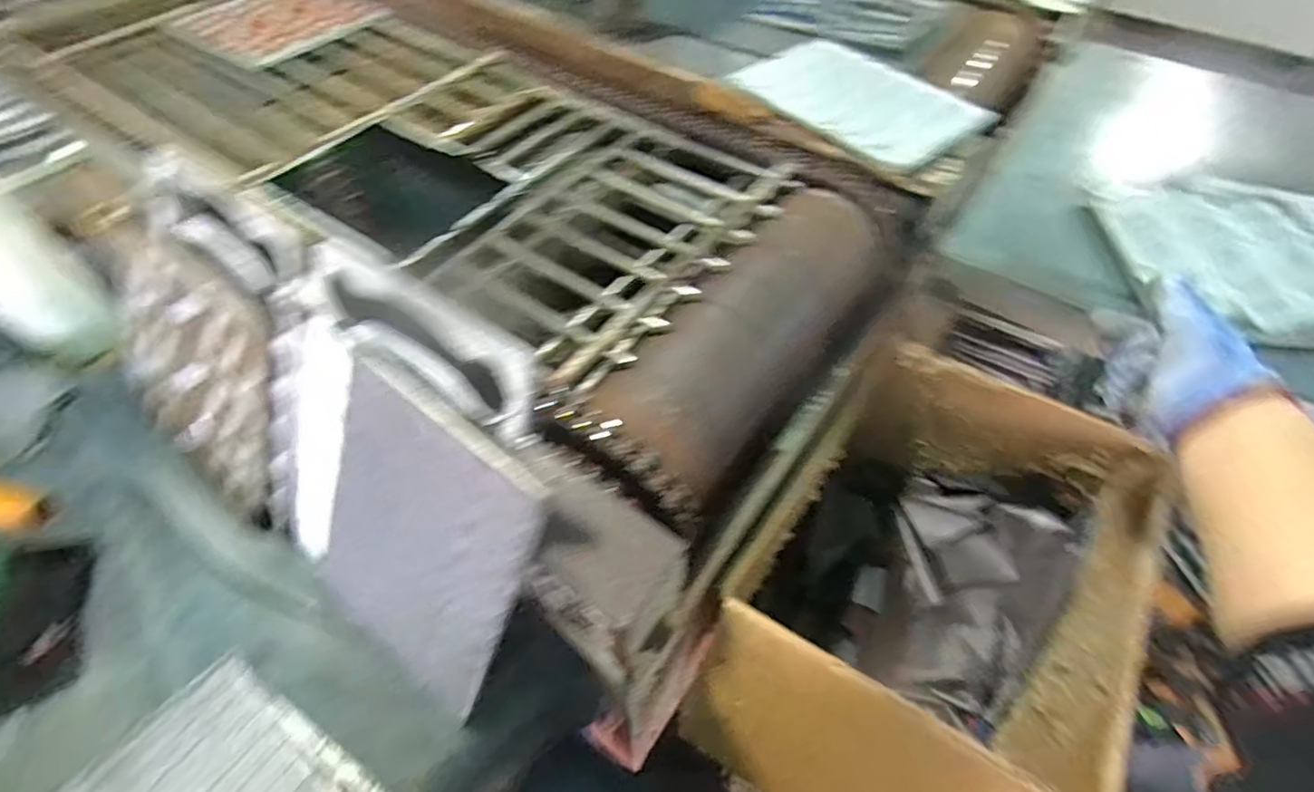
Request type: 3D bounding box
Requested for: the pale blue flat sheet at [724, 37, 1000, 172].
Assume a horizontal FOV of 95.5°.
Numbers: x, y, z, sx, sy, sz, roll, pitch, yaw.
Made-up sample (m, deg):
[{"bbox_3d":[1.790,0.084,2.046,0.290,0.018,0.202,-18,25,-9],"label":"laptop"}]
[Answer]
[{"bbox_3d":[0.218,-0.325,0.647,0.172,0.017,0.241,-29,58,-18],"label":"pale blue flat sheet"}]

